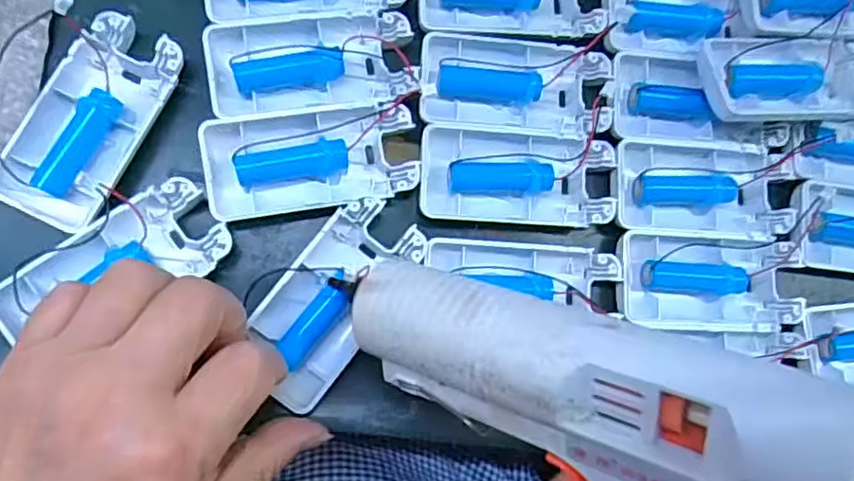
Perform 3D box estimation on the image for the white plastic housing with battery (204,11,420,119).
[{"bbox_3d":[-0.053,-0.081,0.296,0.093,0.018,0.044,-7,83,-9],"label":"white plastic housing with battery"}]

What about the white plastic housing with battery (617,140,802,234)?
[{"bbox_3d":[0.141,-0.025,0.316,0.099,0.018,0.045,2,82,-8],"label":"white plastic housing with battery"}]

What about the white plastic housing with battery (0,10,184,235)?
[{"bbox_3d":[-0.147,-0.053,0.278,0.045,0.020,0.093,26,79,-4],"label":"white plastic housing with battery"}]

